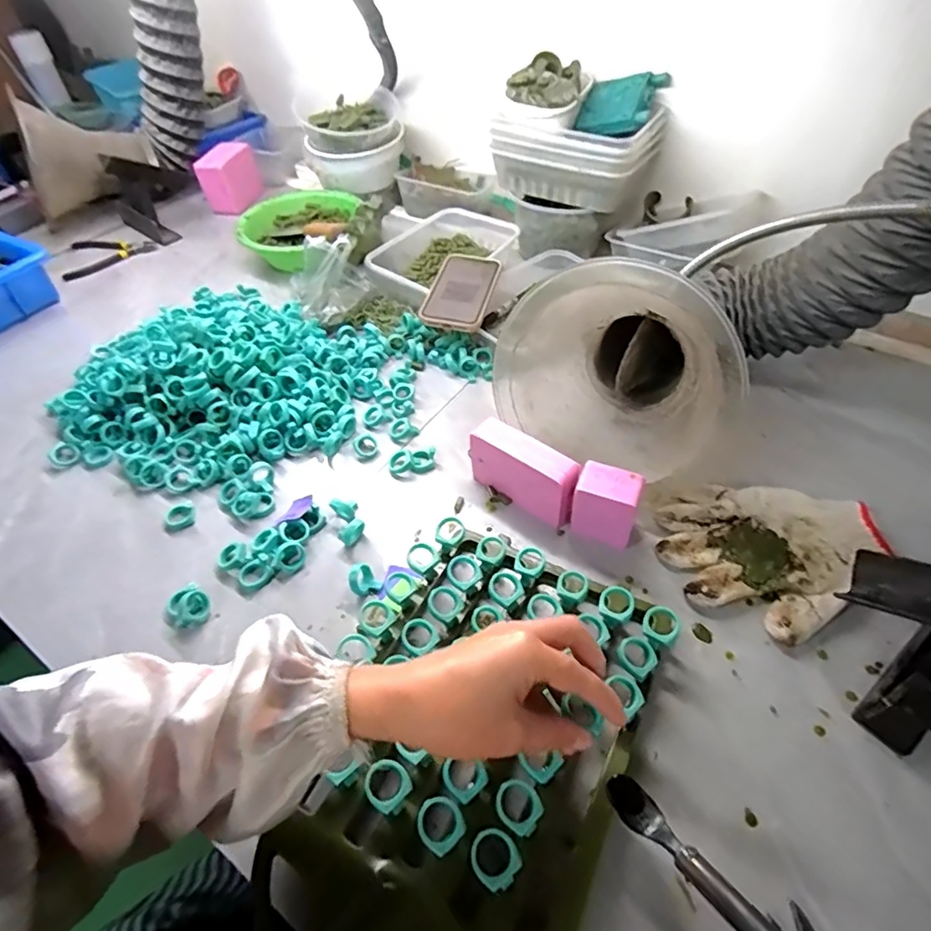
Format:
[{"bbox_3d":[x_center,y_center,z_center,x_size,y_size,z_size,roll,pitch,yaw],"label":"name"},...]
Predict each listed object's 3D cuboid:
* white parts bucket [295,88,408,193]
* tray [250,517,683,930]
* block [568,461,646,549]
[{"bbox_3d":[-0.187,-0.554,0.936,0.163,0.115,0.132,-7,50,-3],"label":"white parts bucket"},{"bbox_3d":[-0.004,0.185,0.386,0.220,0.066,0.318,20,54,21],"label":"tray"},{"bbox_3d":[0.127,0.035,0.501,0.052,0.065,0.033,18,53,18],"label":"block"}]

